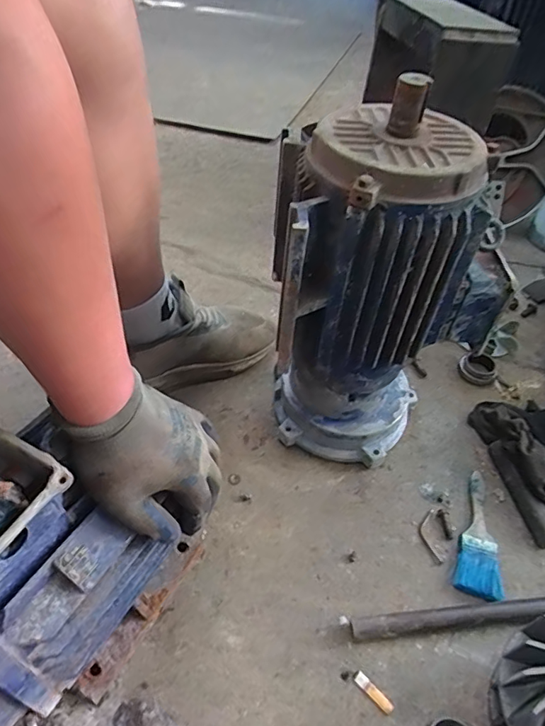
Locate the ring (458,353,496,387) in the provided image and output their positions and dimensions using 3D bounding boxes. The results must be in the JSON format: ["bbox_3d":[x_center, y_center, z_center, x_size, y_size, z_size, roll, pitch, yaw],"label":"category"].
[{"bbox_3d":[0.318,0.010,0.753,0.052,0.022,0.056,2,47,-3],"label":"ring"}]

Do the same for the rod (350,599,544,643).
[{"bbox_3d":[0.268,0.266,0.520,0.375,0.019,0.020,-3,48,-7],"label":"rod"}]

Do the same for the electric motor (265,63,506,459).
[{"bbox_3d":[0.115,-0.061,0.563,0.225,0.406,0.189,2,47,-2],"label":"electric motor"}]

